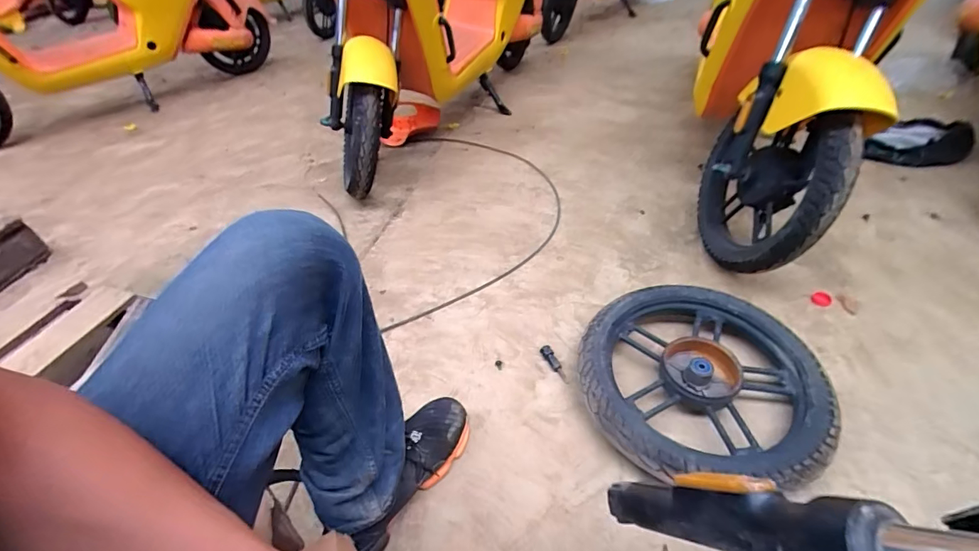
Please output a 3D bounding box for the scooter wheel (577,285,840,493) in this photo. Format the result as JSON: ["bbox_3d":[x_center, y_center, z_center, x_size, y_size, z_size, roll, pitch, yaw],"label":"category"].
[{"bbox_3d":[0.351,0.169,0.717,0.386,0.078,0.357,-3,43,3],"label":"scooter wheel"}]

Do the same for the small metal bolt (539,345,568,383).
[{"bbox_3d":[0.121,0.162,0.792,0.019,0.018,0.079,-23,45,-17],"label":"small metal bolt"}]

